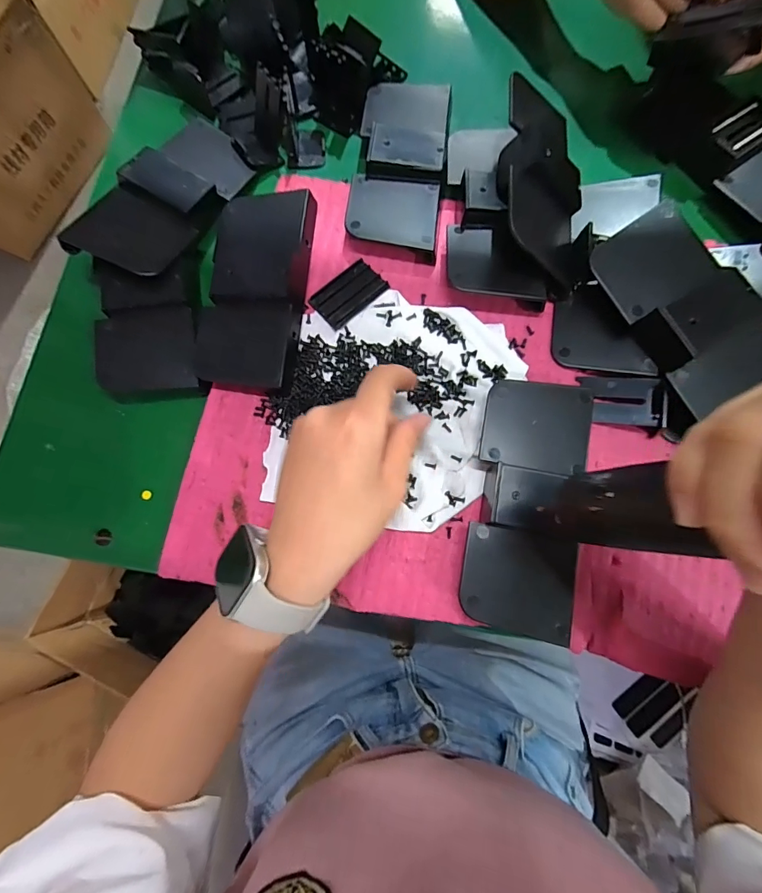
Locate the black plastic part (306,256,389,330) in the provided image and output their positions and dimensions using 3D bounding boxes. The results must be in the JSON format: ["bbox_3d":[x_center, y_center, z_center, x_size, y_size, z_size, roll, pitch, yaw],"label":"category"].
[{"bbox_3d":[-0.025,-0.118,0.336,0.054,0.004,0.034,-41,79,-7],"label":"black plastic part"}]

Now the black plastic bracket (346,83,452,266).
[{"bbox_3d":[0.016,-0.233,0.349,0.071,0.021,0.158,6,77,3],"label":"black plastic bracket"}]

